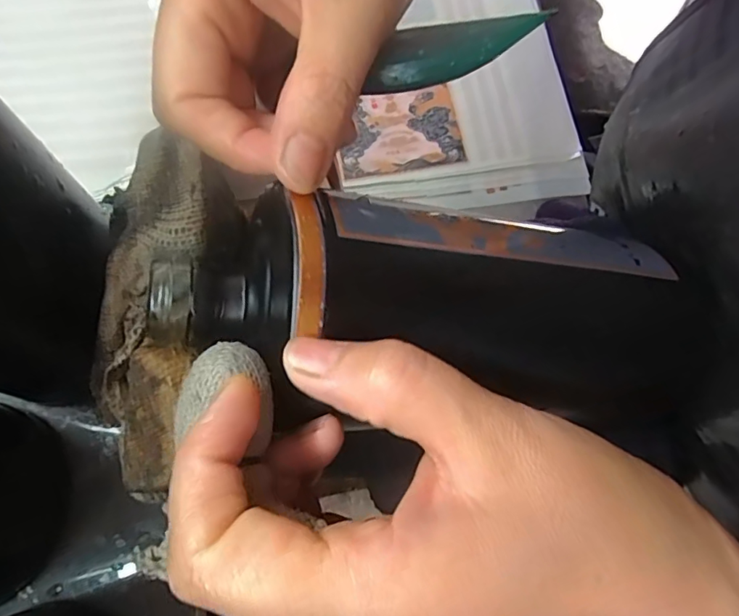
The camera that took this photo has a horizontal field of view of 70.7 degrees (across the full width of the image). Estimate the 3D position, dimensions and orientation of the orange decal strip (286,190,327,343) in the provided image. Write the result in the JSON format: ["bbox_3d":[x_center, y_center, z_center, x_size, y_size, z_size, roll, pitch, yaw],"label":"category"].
[{"bbox_3d":[-0.017,-0.013,0.139,0.009,0.005,0.040,-2,72,-3],"label":"orange decal strip"}]

